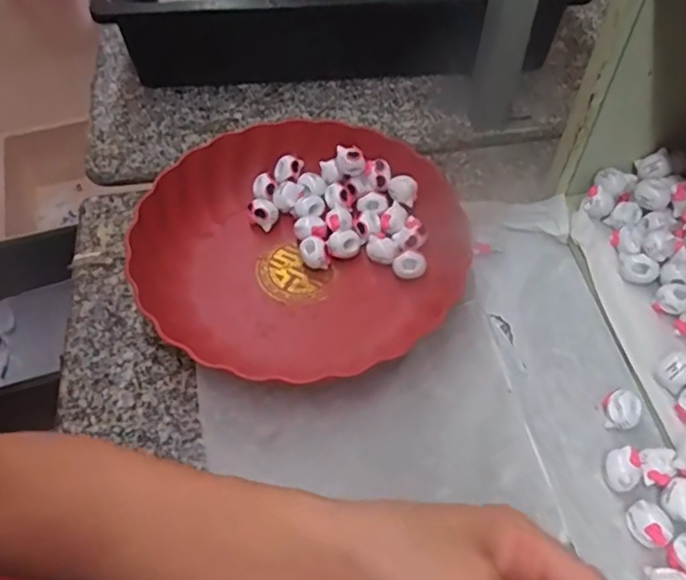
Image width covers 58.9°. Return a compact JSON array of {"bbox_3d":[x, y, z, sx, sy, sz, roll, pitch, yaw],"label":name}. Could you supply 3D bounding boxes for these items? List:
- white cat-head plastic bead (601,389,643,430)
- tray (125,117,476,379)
[{"bbox_3d":[0.185,0.080,0.402,0.019,0.021,0.023,2,54,3],"label":"white cat-head plastic bead"},{"bbox_3d":[-0.030,-0.041,0.471,0.243,0.045,0.231,1,54,2],"label":"tray"}]

